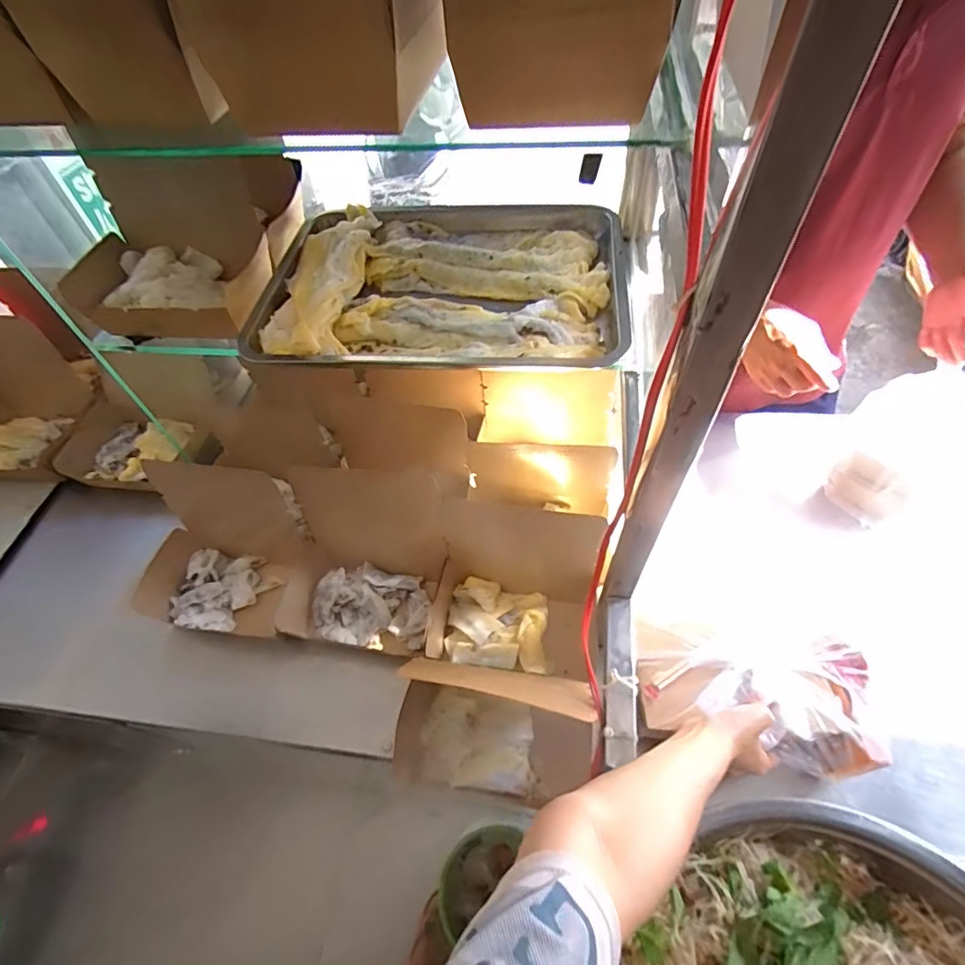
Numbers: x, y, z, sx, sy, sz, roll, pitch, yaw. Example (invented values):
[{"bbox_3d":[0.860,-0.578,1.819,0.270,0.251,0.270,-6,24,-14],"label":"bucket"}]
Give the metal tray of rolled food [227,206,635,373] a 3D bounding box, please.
[{"bbox_3d":[-0.047,-0.227,0.572,0.388,0.049,0.282,3,54,7],"label":"metal tray of rolled food"}]

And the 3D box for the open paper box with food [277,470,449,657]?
[{"bbox_3d":[-0.150,0.088,0.626,0.180,0.174,0.174,1,54,5],"label":"open paper box with food"}]

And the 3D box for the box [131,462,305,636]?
[{"bbox_3d":[-0.336,0.089,0.639,0.203,0.174,0.138,3,54,7],"label":"box"}]

